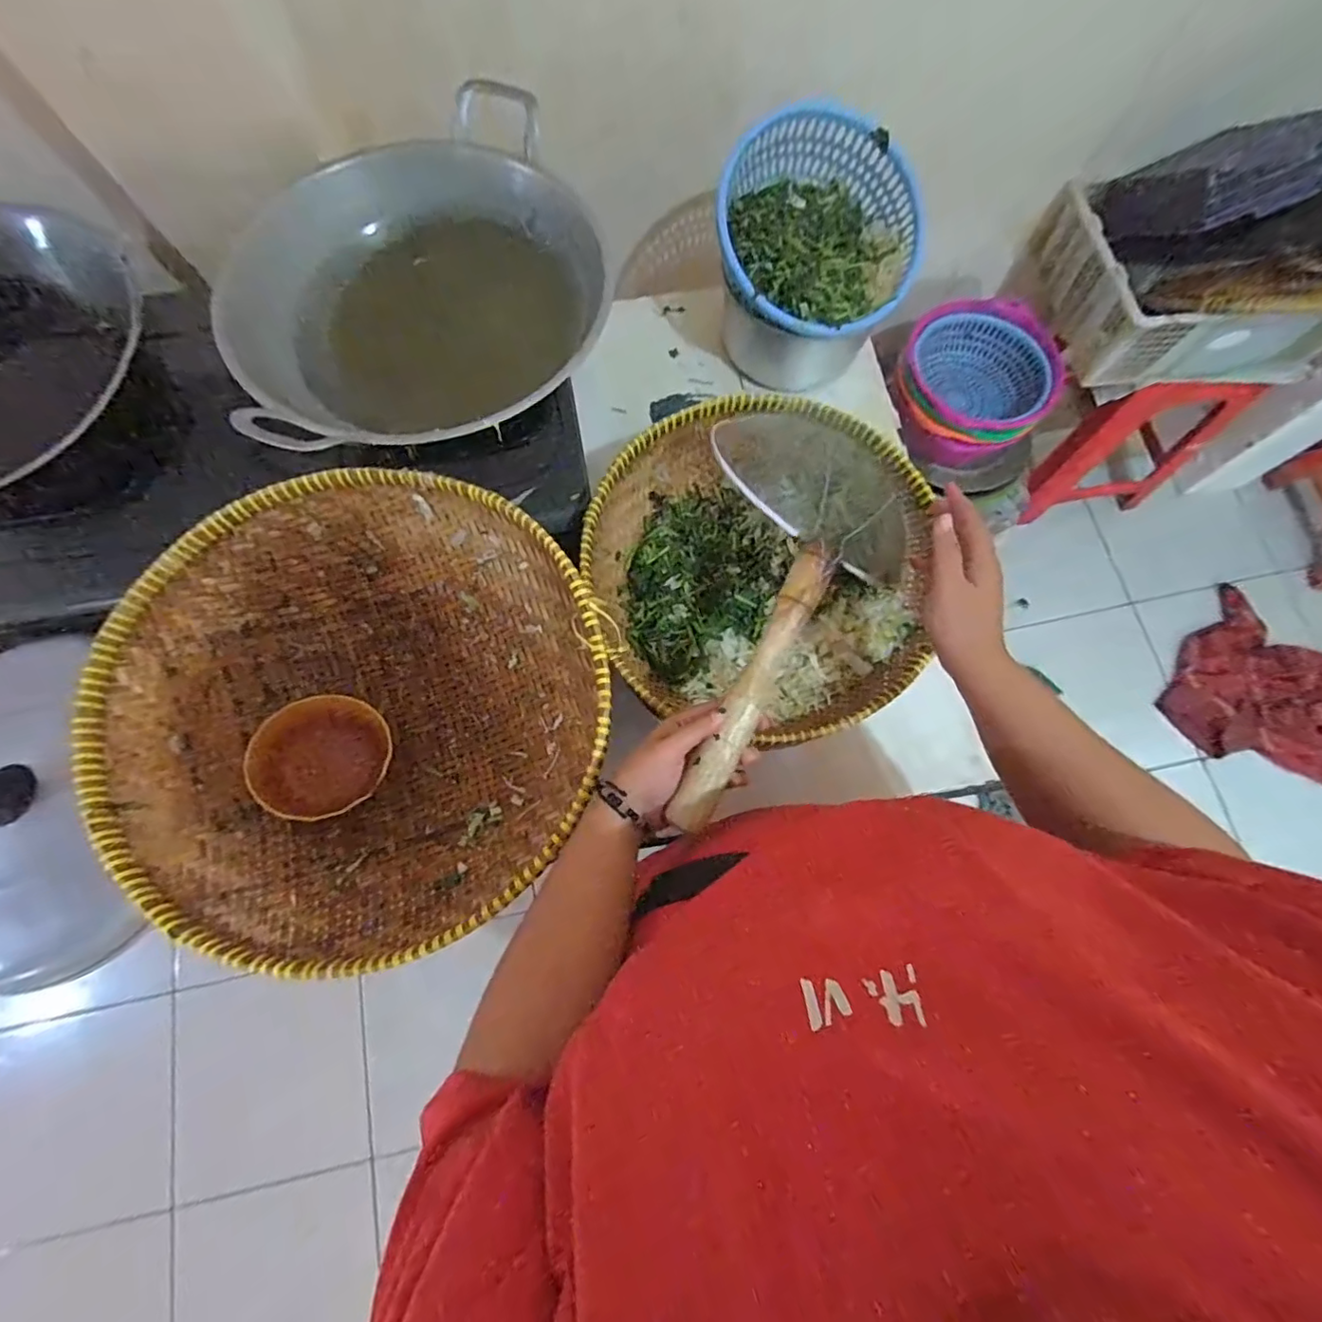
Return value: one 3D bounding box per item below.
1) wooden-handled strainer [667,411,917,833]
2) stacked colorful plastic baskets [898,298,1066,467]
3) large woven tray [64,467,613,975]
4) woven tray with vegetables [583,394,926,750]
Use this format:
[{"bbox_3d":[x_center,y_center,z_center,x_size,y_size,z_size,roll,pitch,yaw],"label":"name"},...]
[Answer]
[{"bbox_3d":[0.108,-0.071,0.502,0.202,0.100,0.440,20,56,5],"label":"wooden-handled strainer"},{"bbox_3d":[0.600,-0.561,1.146,0.315,0.151,0.320,0,75,0],"label":"stacked colorful plastic baskets"},{"bbox_3d":[-0.276,0.042,0.559,0.432,0.130,0.435,-26,76,-7],"label":"large woven tray"},{"bbox_3d":[0.100,-0.101,0.593,0.346,0.079,0.340,6,75,2],"label":"woven tray with vegetables"}]

